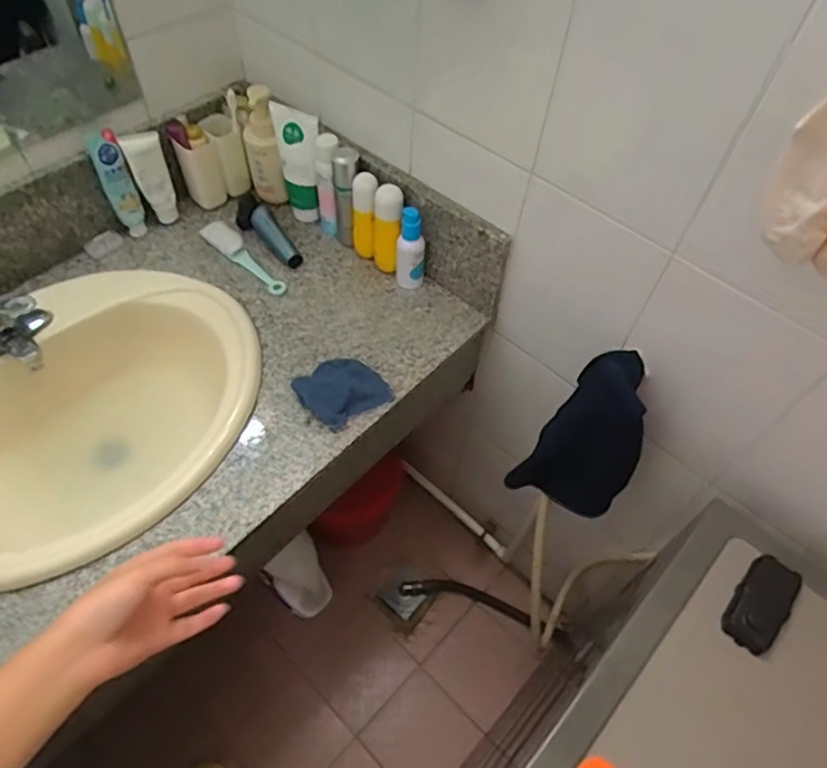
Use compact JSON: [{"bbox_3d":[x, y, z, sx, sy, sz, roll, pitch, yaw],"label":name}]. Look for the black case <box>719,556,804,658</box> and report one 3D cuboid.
[{"bbox_3d":[0.381,0.237,0.646,0.052,0.023,0.104,38,61,20],"label":"black case"}]

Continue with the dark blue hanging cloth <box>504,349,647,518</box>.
[{"bbox_3d":[0.246,0.072,0.825,0.144,0.255,0.090,26,36,13],"label":"dark blue hanging cloth"}]

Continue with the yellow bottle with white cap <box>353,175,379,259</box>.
[{"bbox_3d":[-0.079,-0.261,0.960,0.039,0.151,0.049,0,55,-4],"label":"yellow bottle with white cap"}]

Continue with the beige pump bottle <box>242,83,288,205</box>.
[{"bbox_3d":[-0.258,-0.395,1.013,0.054,0.204,0.065,-12,57,-12],"label":"beige pump bottle"}]

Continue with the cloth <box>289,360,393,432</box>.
[{"bbox_3d":[-0.101,0.007,0.837,0.111,0.020,0.108,-30,62,-22],"label":"cloth"}]

